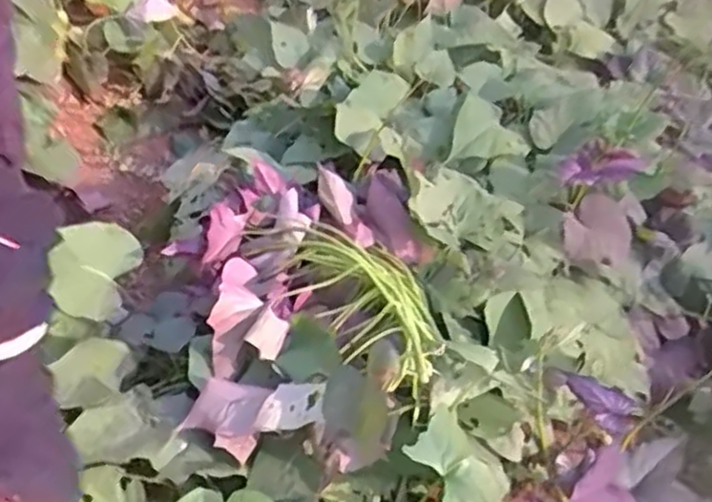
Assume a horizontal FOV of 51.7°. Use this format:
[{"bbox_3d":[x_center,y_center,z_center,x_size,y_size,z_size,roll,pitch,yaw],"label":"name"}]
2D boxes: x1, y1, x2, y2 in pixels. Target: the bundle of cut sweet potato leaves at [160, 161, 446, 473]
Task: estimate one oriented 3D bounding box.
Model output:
[{"bbox_3d":[-0.054,0.056,0.815,0.272,0.111,0.356,5,45,-1],"label":"bundle of cut sweet potato leaves"}]

